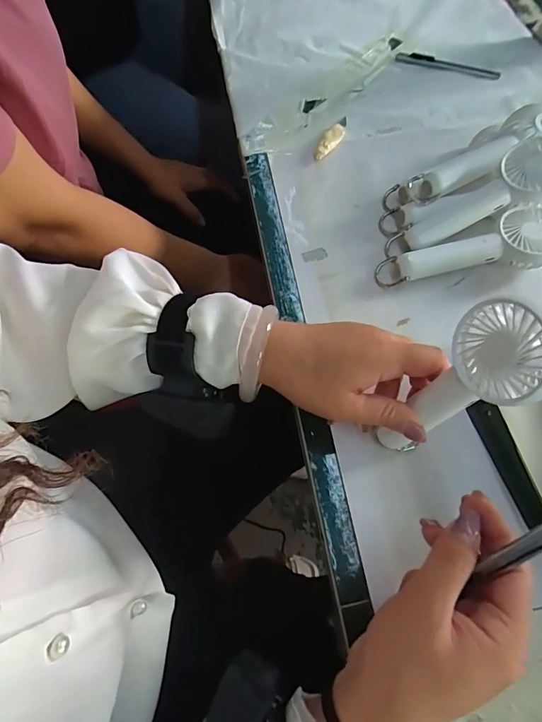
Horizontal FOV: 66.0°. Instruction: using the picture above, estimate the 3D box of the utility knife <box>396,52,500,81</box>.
[{"bbox_3d":[0.216,-0.363,0.511,0.124,0.005,0.016,18,66,8],"label":"utility knife"}]

